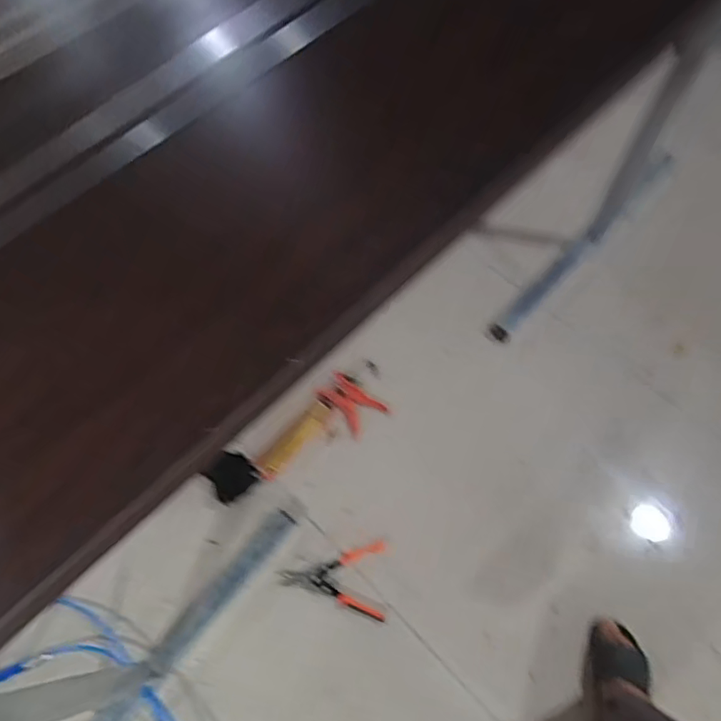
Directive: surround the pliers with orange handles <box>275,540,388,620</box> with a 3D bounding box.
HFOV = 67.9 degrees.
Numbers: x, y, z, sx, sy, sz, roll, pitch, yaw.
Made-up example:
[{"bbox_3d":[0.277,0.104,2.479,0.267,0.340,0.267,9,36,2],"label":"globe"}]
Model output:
[{"bbox_3d":[-0.044,0.460,1.195,0.246,0.017,0.154,16,67,10],"label":"pliers with orange handles"}]

